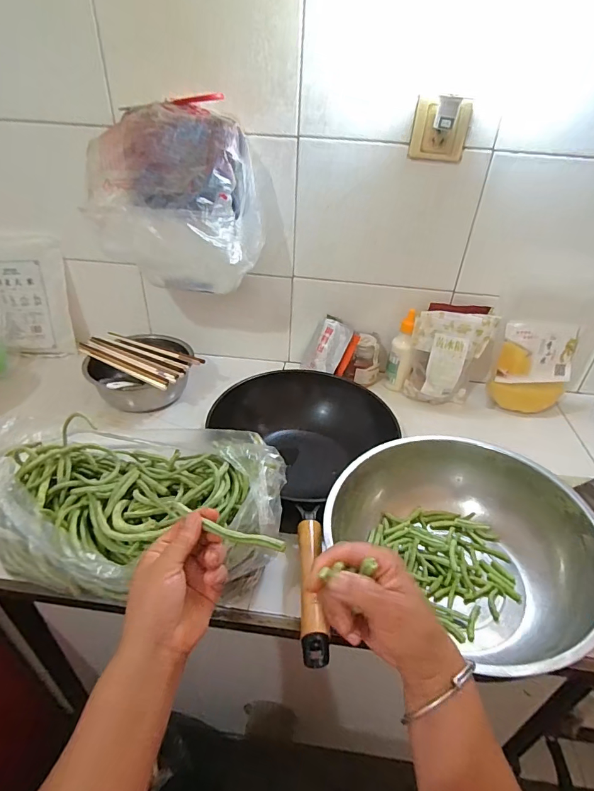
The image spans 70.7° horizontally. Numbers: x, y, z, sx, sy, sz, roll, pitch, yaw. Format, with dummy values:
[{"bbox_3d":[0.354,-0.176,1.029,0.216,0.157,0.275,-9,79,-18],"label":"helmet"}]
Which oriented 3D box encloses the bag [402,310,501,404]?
[{"bbox_3d":[0.297,-0.072,0.836,0.136,0.186,0.066,17,39,18],"label":"bag"}]

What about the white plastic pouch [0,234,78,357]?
[{"bbox_3d":[-0.618,-0.222,0.931,0.205,0.264,0.049,1,13,-6],"label":"white plastic pouch"}]

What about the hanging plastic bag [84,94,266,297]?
[{"bbox_3d":[-0.193,-0.306,0.688,0.246,0.261,0.145,5,36,2],"label":"hanging plastic bag"}]

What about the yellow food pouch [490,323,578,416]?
[{"bbox_3d":[0.475,-0.049,0.841,0.158,0.176,0.058,2,36,-1],"label":"yellow food pouch"}]

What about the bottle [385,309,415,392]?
[{"bbox_3d":[0.216,-0.089,0.871,0.045,0.168,0.037,11,37,10],"label":"bottle"}]

